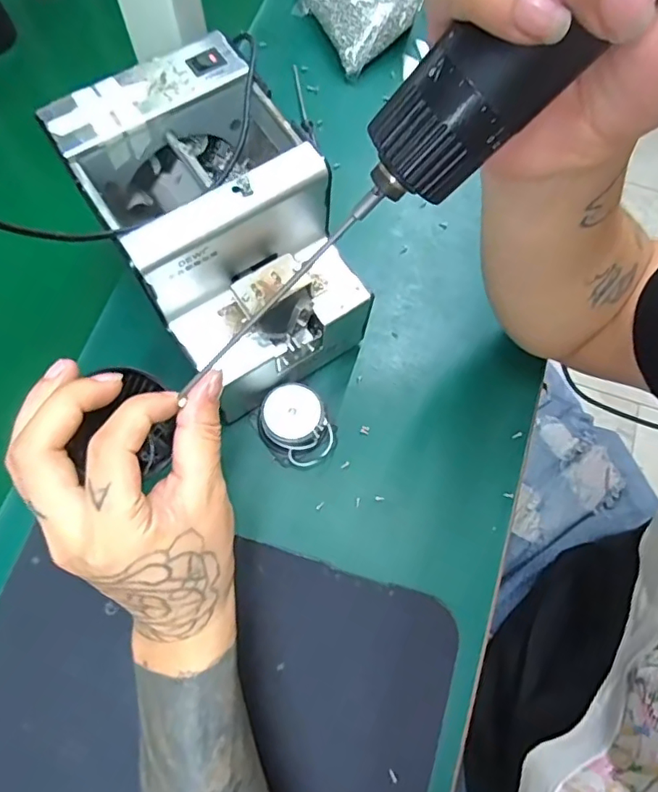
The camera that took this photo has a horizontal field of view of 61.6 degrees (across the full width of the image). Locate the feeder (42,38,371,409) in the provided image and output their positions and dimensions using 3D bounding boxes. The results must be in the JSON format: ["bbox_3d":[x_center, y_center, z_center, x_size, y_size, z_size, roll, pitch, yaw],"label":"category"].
[{"bbox_3d":[-0.066,-0.098,0.376,0.125,0.152,0.184,-32,76,-12],"label":"feeder"}]

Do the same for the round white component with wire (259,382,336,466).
[{"bbox_3d":[-0.023,0.022,0.397,0.050,0.028,0.055,1,72,-2],"label":"round white component with wire"}]

